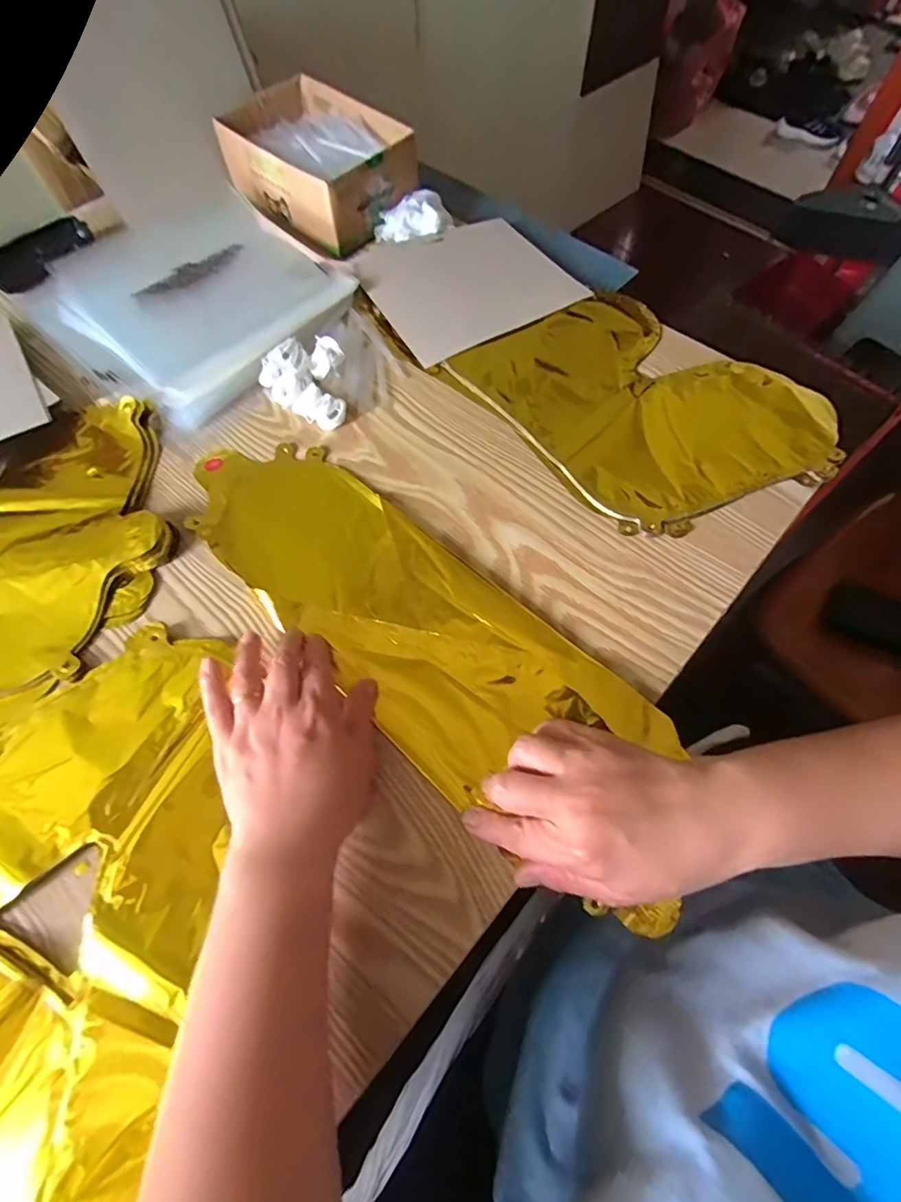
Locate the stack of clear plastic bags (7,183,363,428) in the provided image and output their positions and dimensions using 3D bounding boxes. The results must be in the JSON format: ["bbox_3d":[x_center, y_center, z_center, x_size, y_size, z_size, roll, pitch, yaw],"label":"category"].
[{"bbox_3d":[-0.258,-0.302,0.523,0.268,0.030,0.243,37,70,17],"label":"stack of clear plastic bags"}]

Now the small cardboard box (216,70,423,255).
[{"bbox_3d":[-0.143,-0.469,0.575,0.139,0.063,0.202,-41,70,-17],"label":"small cardboard box"}]

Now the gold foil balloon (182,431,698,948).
[{"bbox_3d":[-0.028,0.017,0.379,0.431,0.012,0.129,38,71,18],"label":"gold foil balloon"}]

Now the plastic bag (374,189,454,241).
[{"bbox_3d":[-0.040,-0.410,0.570,0.080,0.019,0.056,-5,64,-1],"label":"plastic bag"}]

